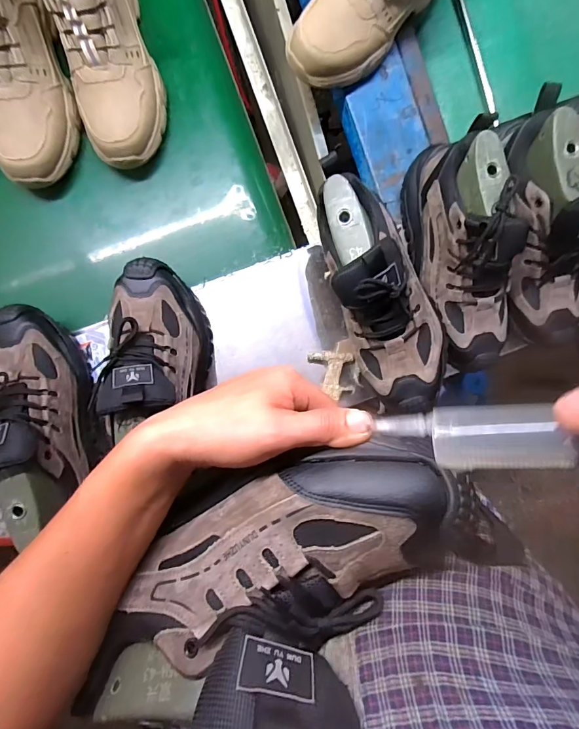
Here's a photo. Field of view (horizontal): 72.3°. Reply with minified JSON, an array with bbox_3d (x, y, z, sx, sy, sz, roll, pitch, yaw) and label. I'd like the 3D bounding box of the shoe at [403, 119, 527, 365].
[{"bbox_3d":[0.231,-0.141,0.499,0.107,0.142,0.293,-17,93,-4],"label":"shoe"}]

